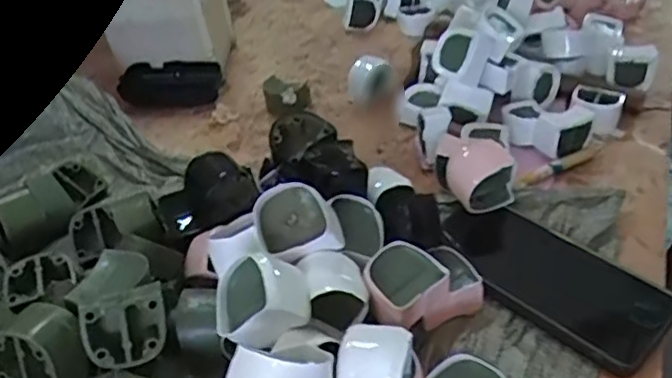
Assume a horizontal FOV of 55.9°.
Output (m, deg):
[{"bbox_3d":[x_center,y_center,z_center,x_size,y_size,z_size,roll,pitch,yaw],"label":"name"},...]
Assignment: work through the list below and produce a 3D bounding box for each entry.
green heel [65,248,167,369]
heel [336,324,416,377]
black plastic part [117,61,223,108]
[{"bbox_3d":[-0.129,0.068,0.375,0.047,0.043,0.077,-22,41,-21],"label":"green heel"},{"bbox_3d":[0.021,0.099,0.339,0.037,0.035,0.044,3,38,10],"label":"heel"},{"bbox_3d":[-0.179,-0.112,0.698,0.109,0.024,0.057,0,64,5],"label":"black plastic part"}]

